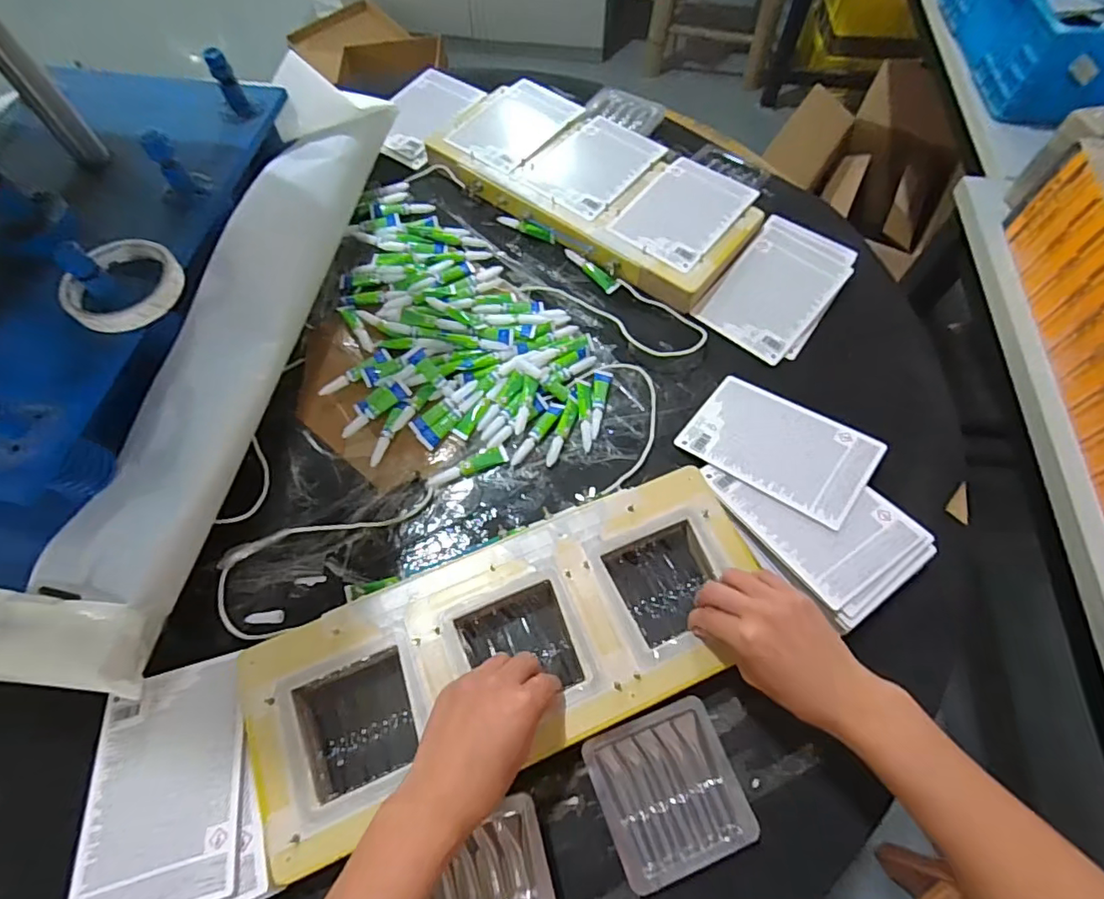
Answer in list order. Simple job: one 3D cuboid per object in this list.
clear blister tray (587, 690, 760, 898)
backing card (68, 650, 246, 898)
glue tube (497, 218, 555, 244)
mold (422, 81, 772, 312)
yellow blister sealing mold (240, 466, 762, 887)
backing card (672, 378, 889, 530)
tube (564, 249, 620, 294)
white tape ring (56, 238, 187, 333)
[{"bbox_3d":[0.090,0.264,0.426,0.102,0.023,0.107,-19,65,-9],"label":"clear blister tray"},{"bbox_3d":[-0.291,0.250,0.416,0.116,0.011,0.168,-17,54,-3],"label":"backing card"},{"bbox_3d":[-0.032,-0.283,0.701,0.085,0.013,0.013,30,67,14],"label":"glue tube"},{"bbox_3d":[0.052,-0.345,0.710,0.417,0.034,0.195,36,68,17],"label":"mold"},{"bbox_3d":[-0.029,0.164,0.461,0.417,0.041,0.169,-22,65,-11],"label":"yellow blister sealing mold"},{"bbox_3d":[0.227,-0.005,0.549,0.170,0.005,0.116,32,64,26],"label":"backing card"},{"bbox_3d":[0.047,-0.220,0.669,0.015,0.015,0.082,-41,70,-19],"label":"tube"},{"bbox_3d":[-0.363,-0.140,0.469,0.086,0.017,0.091,0,63,0],"label":"white tape ring"}]

